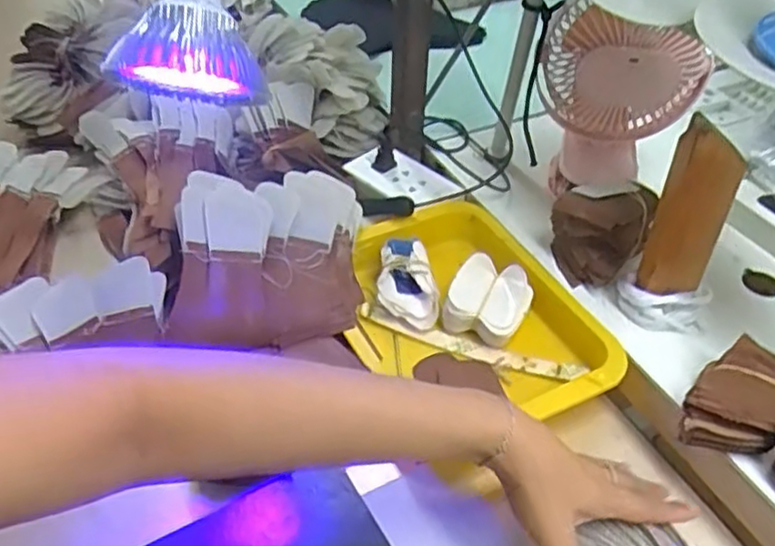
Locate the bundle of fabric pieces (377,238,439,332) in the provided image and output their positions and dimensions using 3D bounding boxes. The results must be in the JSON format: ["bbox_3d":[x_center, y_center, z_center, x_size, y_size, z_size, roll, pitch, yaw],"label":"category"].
[{"bbox_3d":[0.018,0.011,0.633,0.052,0.042,0.086,-2,43,-3],"label":"bundle of fabric pieces"}]

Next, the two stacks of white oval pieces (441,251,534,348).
[{"bbox_3d":[0.091,0.024,0.608,0.067,0.048,0.062,20,48,20],"label":"two stacks of white oval pieces"}]

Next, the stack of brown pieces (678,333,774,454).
[{"bbox_3d":[0.257,0.098,0.499,0.062,0.052,0.084,27,49,25],"label":"stack of brown pieces"}]

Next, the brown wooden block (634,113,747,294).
[{"bbox_3d":[0.234,-0.044,0.522,0.051,0.159,0.022,17,46,16],"label":"brown wooden block"}]

